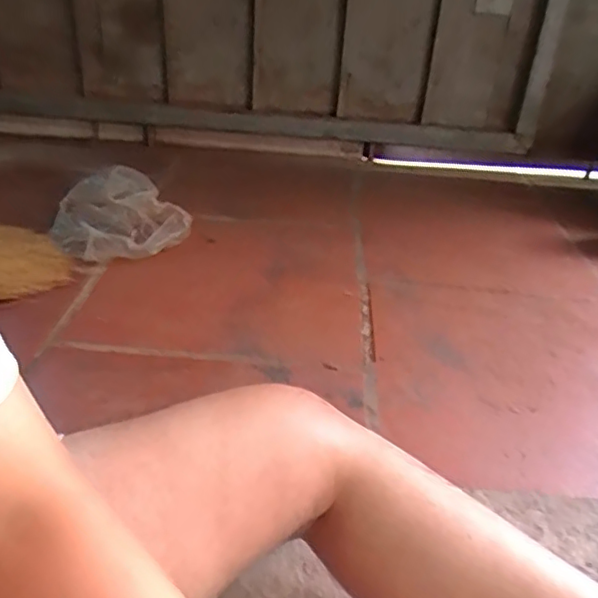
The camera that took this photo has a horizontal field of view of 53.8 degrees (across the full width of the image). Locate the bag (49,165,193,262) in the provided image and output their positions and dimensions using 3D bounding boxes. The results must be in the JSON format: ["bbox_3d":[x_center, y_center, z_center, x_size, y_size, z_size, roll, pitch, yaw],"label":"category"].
[{"bbox_3d":[-0.363,-0.170,1.181,0.248,0.127,0.208,-15,37,-27],"label":"bag"}]

